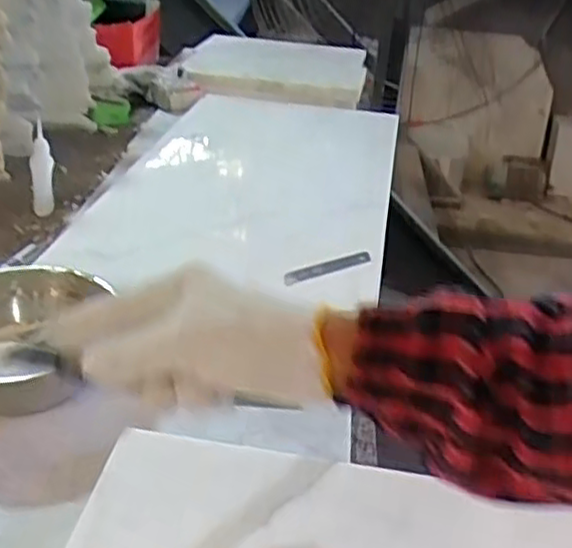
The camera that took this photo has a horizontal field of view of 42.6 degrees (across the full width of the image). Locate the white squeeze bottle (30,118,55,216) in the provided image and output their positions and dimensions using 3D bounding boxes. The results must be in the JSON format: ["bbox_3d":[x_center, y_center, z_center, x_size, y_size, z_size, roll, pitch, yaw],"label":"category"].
[{"bbox_3d":[-0.275,-0.119,0.825,0.026,0.097,0.034,-6,29,-16],"label":"white squeeze bottle"}]

